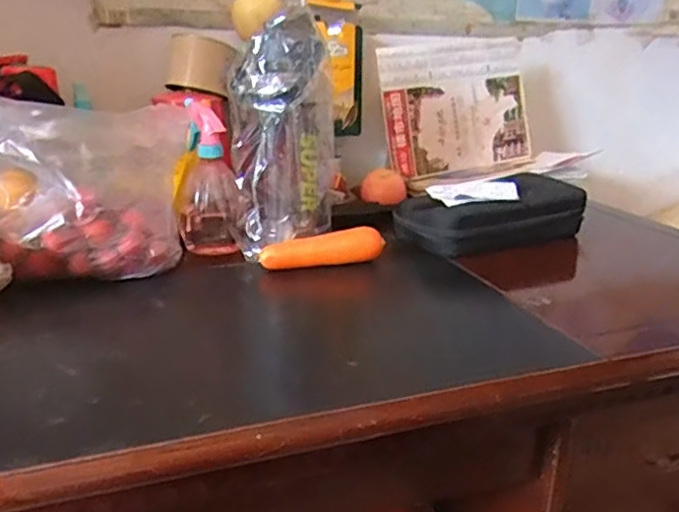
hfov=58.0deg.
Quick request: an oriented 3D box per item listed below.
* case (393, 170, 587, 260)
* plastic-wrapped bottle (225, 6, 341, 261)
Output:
[{"bbox_3d":[0.218,-0.057,0.889,0.281,0.081,0.115,-9,22,-27],"label":"case"},{"bbox_3d":[-0.072,-0.149,0.763,0.131,0.266,0.095,0,19,-1],"label":"plastic-wrapped bottle"}]

